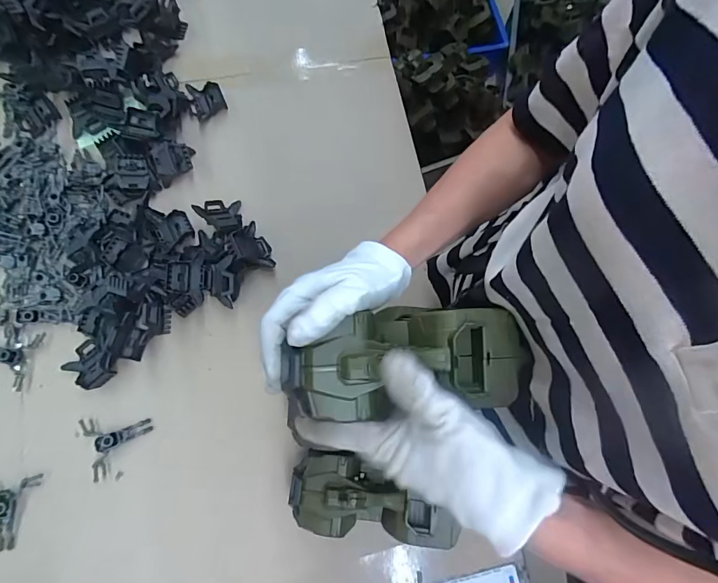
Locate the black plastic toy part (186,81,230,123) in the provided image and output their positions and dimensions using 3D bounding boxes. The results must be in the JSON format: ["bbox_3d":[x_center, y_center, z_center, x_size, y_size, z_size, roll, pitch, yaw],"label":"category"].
[{"bbox_3d":[-0.232,-0.293,0.619,0.049,0.016,0.052,-21,76,-9],"label":"black plastic toy part"}]

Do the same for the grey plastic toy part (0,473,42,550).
[{"bbox_3d":[-0.408,0.255,0.465,0.069,0.018,0.074,-7,75,-4],"label":"grey plastic toy part"}]

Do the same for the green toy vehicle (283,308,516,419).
[{"bbox_3d":[0.034,0.054,0.323,0.181,0.059,0.084,-5,75,-14],"label":"green toy vehicle"}]

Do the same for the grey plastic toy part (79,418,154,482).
[{"bbox_3d":[-0.294,0.179,0.495,0.074,0.018,0.072,-22,77,-8],"label":"grey plastic toy part"}]

